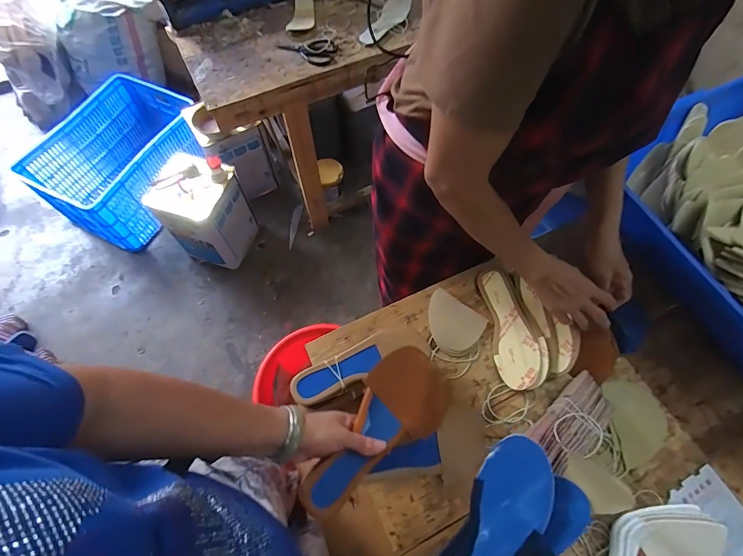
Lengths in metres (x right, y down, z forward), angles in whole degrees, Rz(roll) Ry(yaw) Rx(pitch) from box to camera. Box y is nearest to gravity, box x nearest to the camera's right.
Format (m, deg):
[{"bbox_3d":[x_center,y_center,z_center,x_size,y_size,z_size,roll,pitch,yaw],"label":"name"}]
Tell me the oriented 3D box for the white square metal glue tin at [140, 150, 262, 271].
[{"bbox_3d":[-0.621,-0.238,1.482,0.279,0.397,0.232,15,65,8],"label":"white square metal glue tin"}]

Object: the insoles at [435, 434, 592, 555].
[{"bbox_3d":[0.122,0.288,0.424,0.104,0.036,0.229,42,95,19],"label":"insoles"}]

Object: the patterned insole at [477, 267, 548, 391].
[{"bbox_3d":[0.257,0.086,0.717,0.084,0.018,0.225,-13,64,16],"label":"patterned insole"}]

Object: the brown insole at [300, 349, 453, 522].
[{"bbox_3d":[-0.001,0.198,0.536,0.237,0.025,0.117,-33,84,-14],"label":"brown insole"}]

